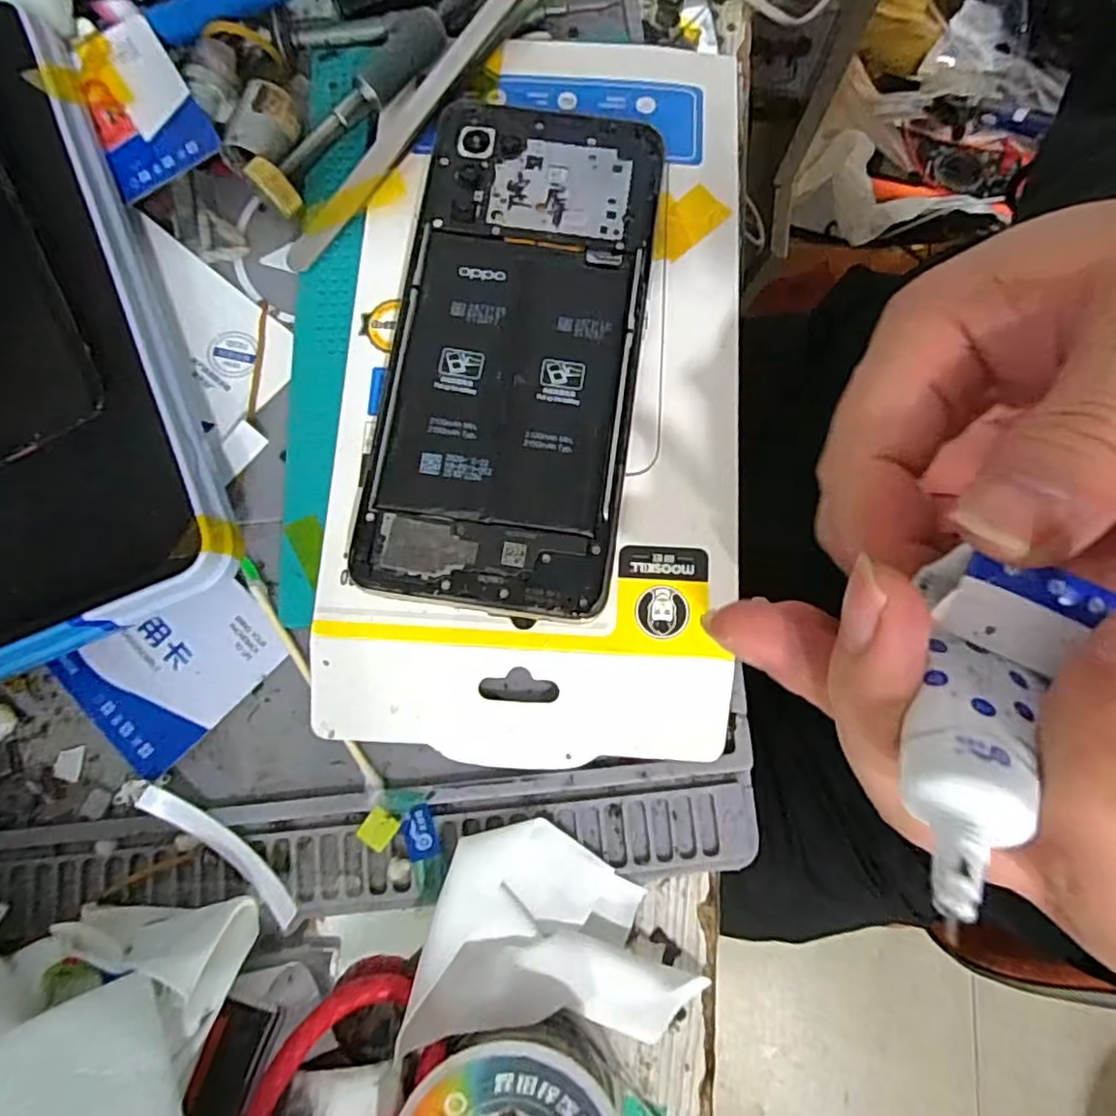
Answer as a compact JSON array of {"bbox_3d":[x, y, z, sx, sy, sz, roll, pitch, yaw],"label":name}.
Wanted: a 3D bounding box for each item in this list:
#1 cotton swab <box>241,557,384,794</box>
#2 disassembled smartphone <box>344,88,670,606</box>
[{"bbox_3d":[-0.072,0.033,0.185,0.004,0.004,0.078,-34,80,-6],"label":"cotton swab"},{"bbox_3d":[-0.012,-0.063,0.194,0.071,0.010,0.155,8,79,2],"label":"disassembled smartphone"}]

